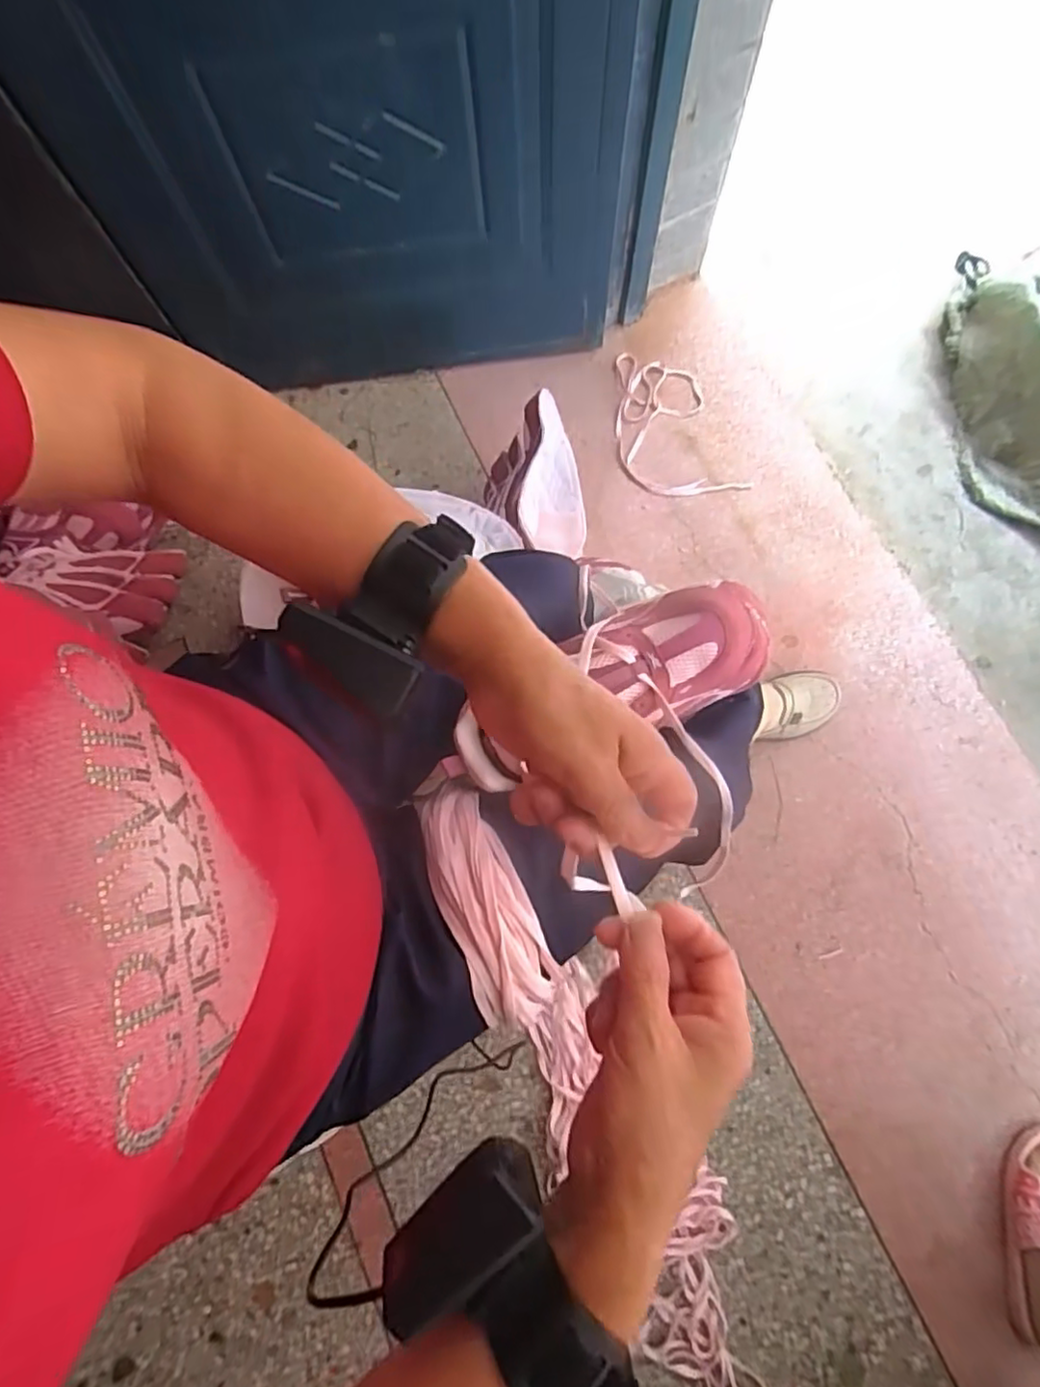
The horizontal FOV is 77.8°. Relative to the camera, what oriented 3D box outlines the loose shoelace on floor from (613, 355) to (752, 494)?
[{"bbox_3d":[0.241,-0.427,1.019,0.182,0.017,0.255,-8,79,-1],"label":"loose shoelace on floor"}]

